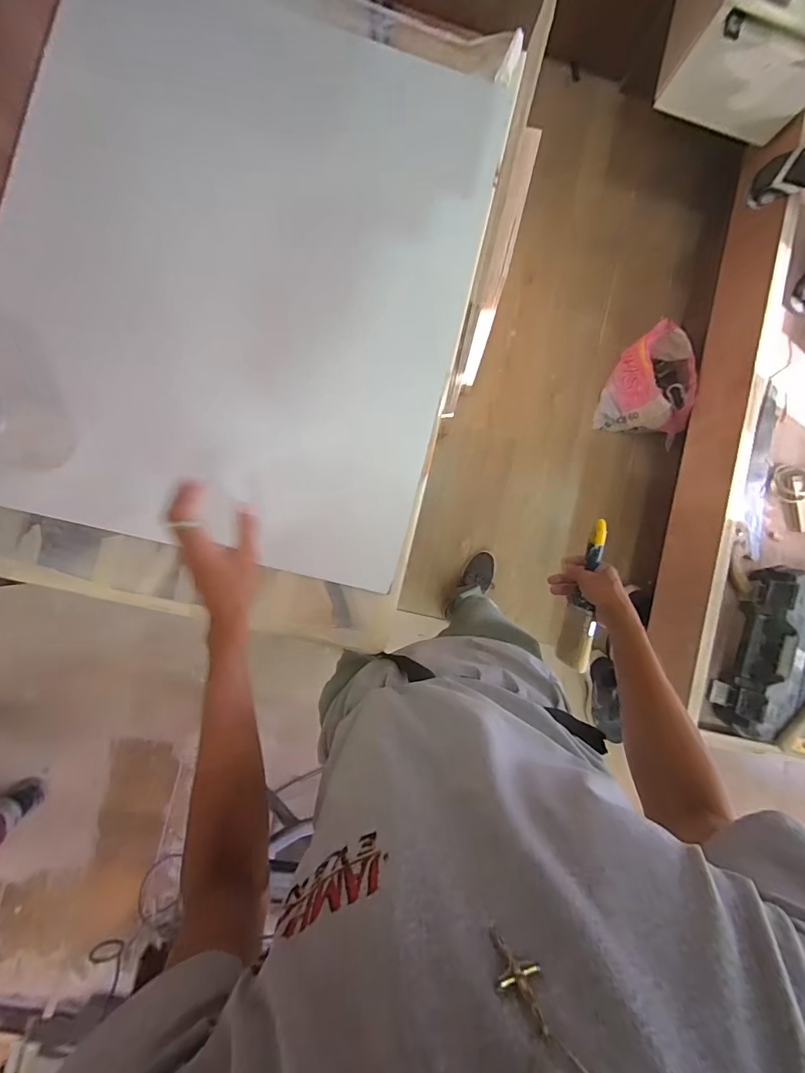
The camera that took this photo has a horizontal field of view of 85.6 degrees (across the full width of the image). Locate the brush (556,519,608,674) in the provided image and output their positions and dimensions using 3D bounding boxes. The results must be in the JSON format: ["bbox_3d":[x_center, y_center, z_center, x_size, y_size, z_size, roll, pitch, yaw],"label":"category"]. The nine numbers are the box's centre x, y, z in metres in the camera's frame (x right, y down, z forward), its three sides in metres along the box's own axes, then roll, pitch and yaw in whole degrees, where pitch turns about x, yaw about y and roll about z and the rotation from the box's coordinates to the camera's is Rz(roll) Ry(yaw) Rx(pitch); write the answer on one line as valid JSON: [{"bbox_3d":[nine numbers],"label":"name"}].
[{"bbox_3d":[0.275,0.086,0.653,0.029,0.061,0.222,15,84,-6],"label":"brush"}]

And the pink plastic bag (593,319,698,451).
[{"bbox_3d":[0.743,-0.454,1.305,0.181,0.197,0.318,10,88,-6],"label":"pink plastic bag"}]

